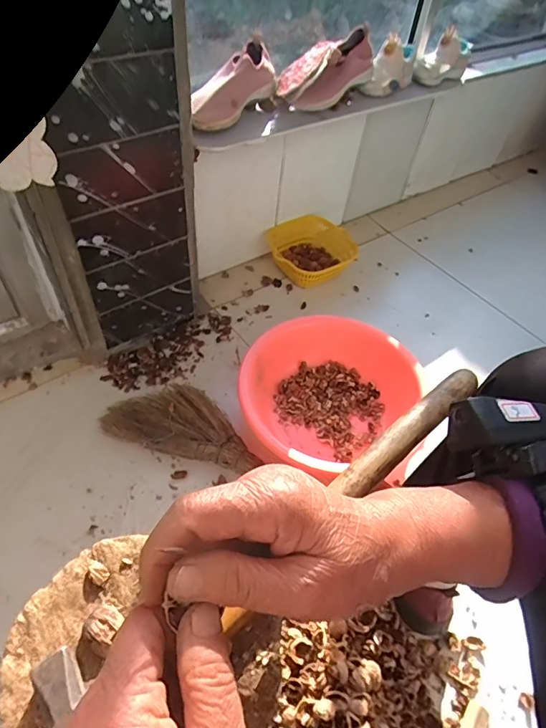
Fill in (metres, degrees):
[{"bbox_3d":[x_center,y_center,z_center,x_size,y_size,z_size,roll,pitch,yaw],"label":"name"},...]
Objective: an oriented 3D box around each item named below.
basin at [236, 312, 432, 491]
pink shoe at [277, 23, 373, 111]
[{"bbox_3d":[0.110,0.065,0.862,0.337,0.099,0.333,3,50,-4],"label":"basin"},{"bbox_3d":[0.104,-0.595,0.908,0.104,0.097,0.225,35,55,21],"label":"pink shoe"}]

